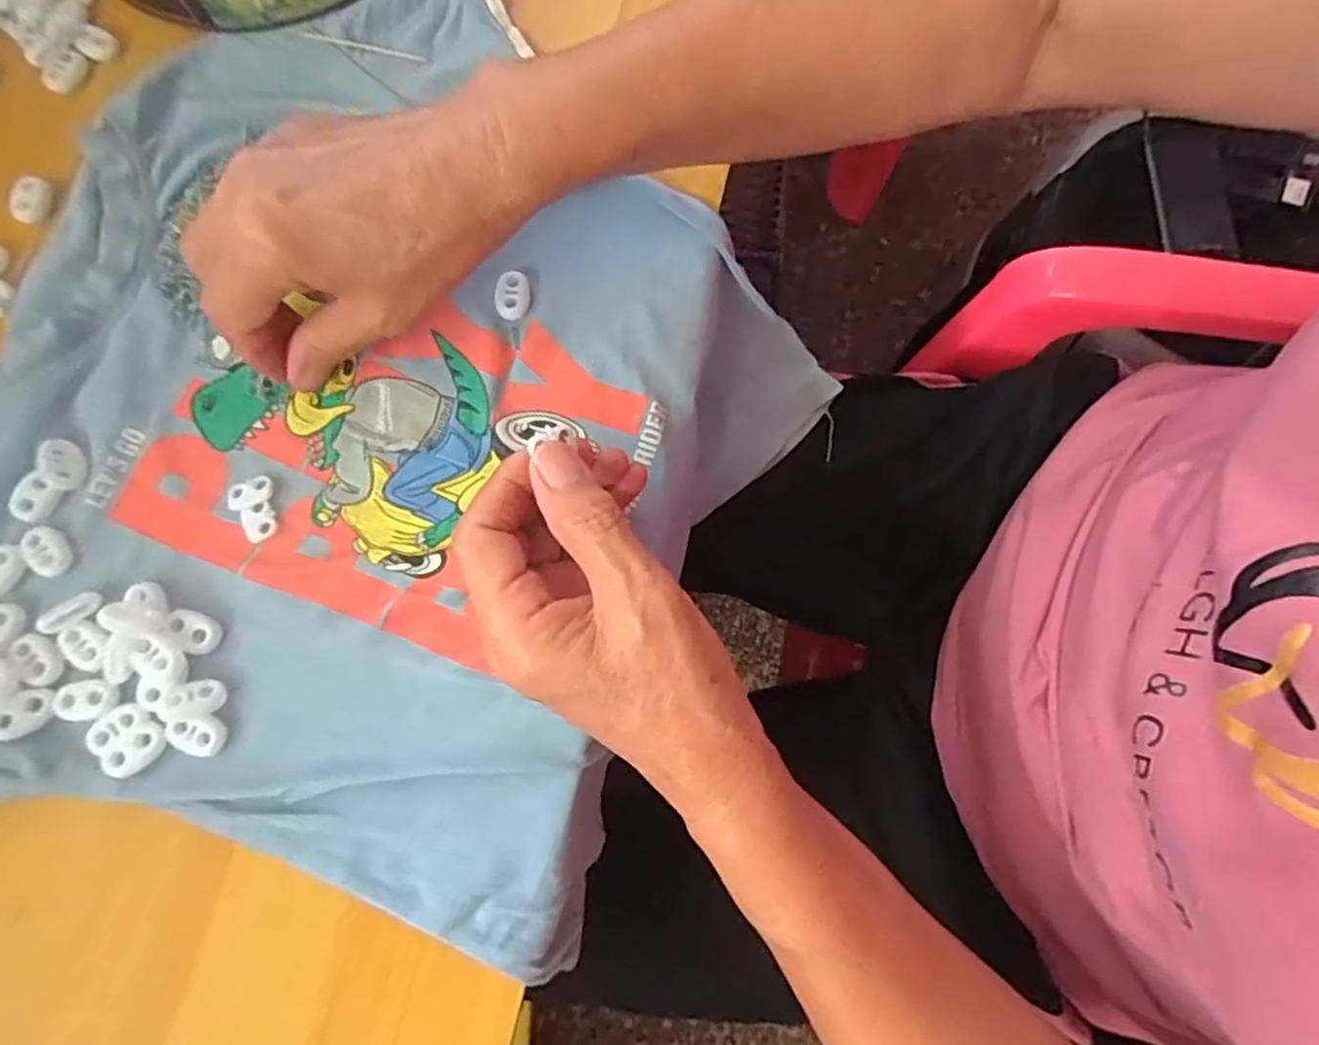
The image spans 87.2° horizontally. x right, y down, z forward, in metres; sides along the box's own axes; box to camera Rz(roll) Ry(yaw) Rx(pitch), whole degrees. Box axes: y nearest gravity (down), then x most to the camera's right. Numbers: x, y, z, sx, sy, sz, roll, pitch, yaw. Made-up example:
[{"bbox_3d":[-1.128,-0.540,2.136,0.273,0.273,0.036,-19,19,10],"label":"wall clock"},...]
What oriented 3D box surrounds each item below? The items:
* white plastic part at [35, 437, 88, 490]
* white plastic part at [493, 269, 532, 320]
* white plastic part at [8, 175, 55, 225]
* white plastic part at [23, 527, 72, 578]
[{"bbox_3d":[-0.249,-0.025,0.287,0.016,0.004,0.022,-38,80,-9],"label":"white plastic part"},{"bbox_3d":[-0.066,-0.102,0.312,0.015,0.007,0.022,1,76,-1],"label":"white plastic part"},{"bbox_3d":[-0.290,-0.149,0.320,0.013,0.009,0.021,-2,77,-2],"label":"white plastic part"},{"bbox_3d":[-0.250,0.012,0.281,0.016,0.004,0.023,-41,81,-10],"label":"white plastic part"}]

